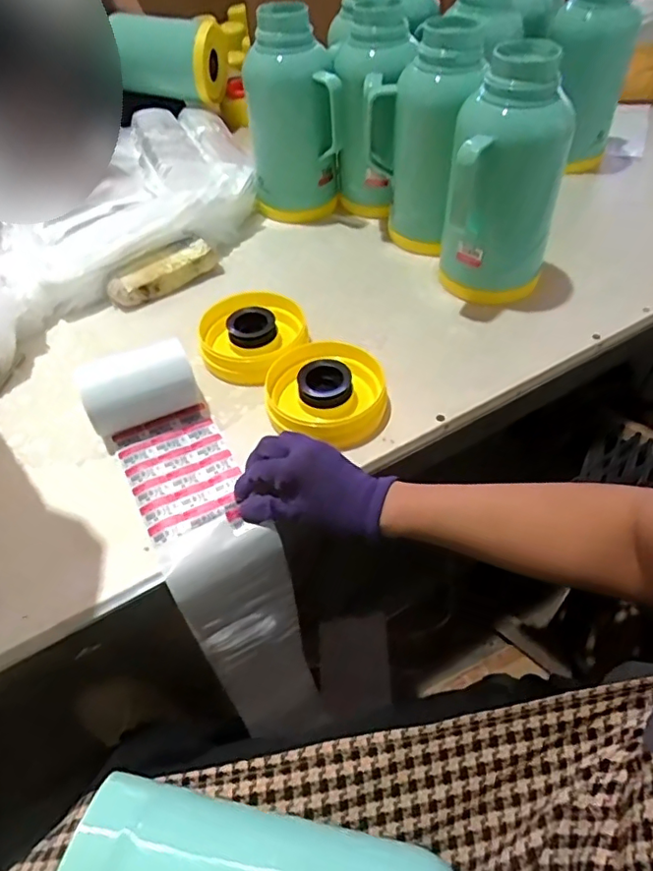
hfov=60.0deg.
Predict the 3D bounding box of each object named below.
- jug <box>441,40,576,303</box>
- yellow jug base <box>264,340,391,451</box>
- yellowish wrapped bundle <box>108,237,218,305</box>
[{"bbox_3d":[0.205,-0.282,0.654,0.123,0.259,0.130,13,51,14],"label":"jug"},{"bbox_3d":[0.001,-0.046,0.607,0.131,0.043,0.128,-5,49,-1],"label":"yellow jug base"},{"bbox_3d":[-0.225,-0.227,0.781,0.148,0.036,0.043,-33,55,-23],"label":"yellowish wrapped bundle"}]

